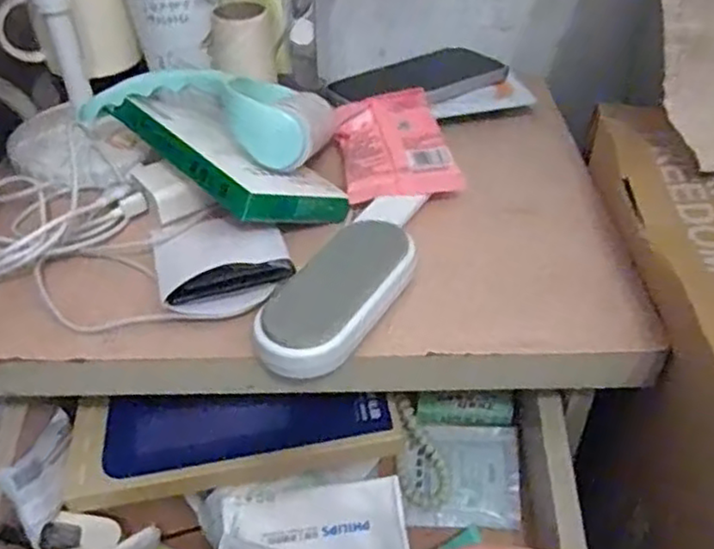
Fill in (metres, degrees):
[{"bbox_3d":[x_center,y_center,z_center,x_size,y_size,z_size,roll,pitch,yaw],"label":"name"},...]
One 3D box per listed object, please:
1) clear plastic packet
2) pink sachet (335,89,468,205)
[{"bbox_3d":[0.073,0.142,0.487,0.084,0.006,0.073,1,54,5],"label":"clear plastic packet"},{"bbox_3d":[0.026,-0.093,0.489,0.074,0.015,0.103,-10,50,-2],"label":"pink sachet"}]

